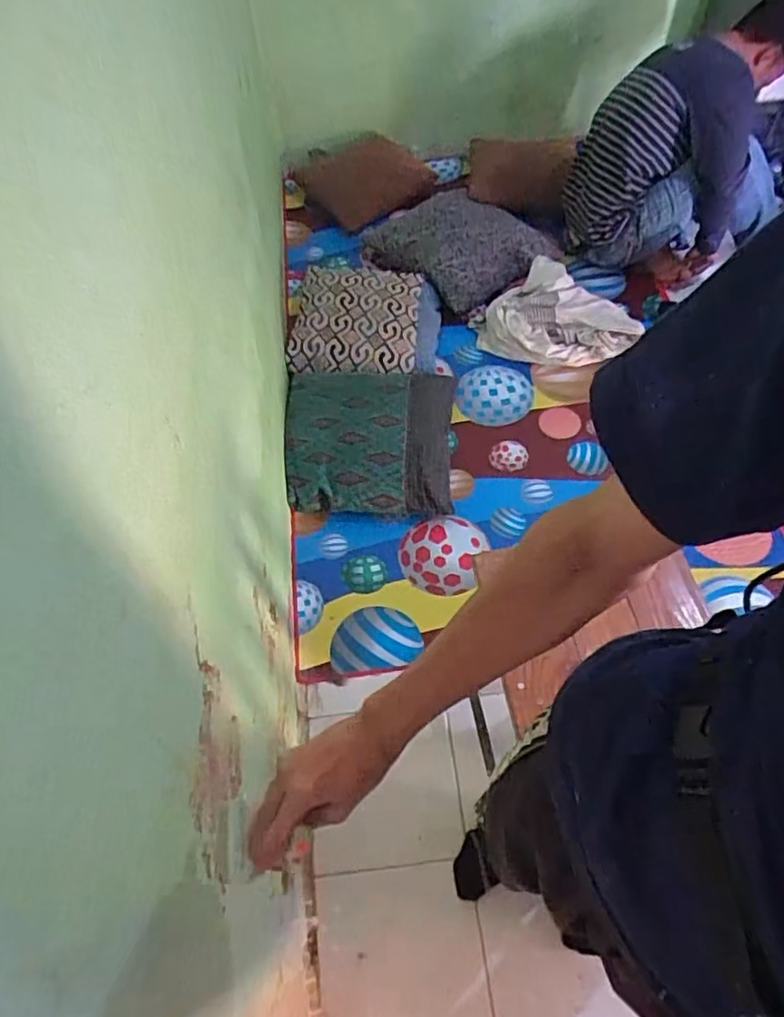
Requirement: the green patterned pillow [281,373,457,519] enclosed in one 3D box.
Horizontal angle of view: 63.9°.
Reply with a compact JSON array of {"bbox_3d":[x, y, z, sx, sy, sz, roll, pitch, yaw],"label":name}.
[{"bbox_3d":[-0.056,-0.200,1.632,0.436,0.086,0.437,-1,65,4],"label":"green patterned pillow"}]

